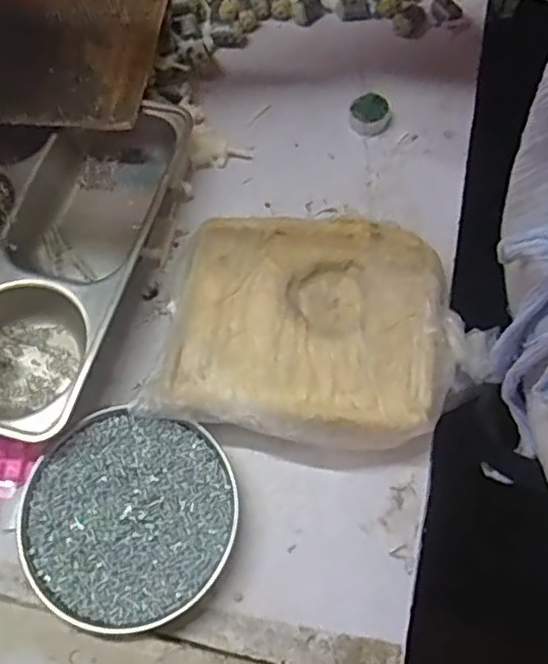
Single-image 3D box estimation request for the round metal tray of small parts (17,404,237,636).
[{"bbox_3d":[-0.093,0.117,0.423,0.130,0.020,0.130,-1,67,2],"label":"round metal tray of small parts"}]

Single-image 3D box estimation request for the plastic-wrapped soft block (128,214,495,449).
[{"bbox_3d":[0.028,0.000,0.464,0.213,0.038,0.166,5,67,4],"label":"plastic-wrapped soft block"}]

